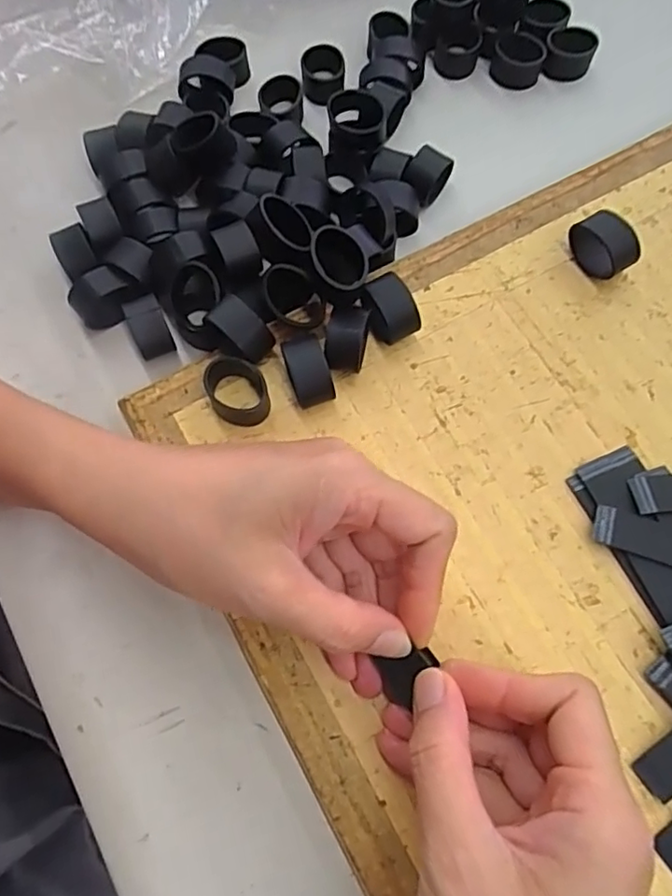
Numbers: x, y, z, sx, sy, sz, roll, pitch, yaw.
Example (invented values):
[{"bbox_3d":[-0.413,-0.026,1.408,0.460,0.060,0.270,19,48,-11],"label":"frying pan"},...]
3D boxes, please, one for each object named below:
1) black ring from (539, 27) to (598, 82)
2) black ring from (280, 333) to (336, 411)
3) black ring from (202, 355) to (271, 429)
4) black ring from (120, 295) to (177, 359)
[{"bbox_3d":[0.145,-0.245,0.372,0.029,0.018,0.029,-1,72,3],"label":"black ring"},{"bbox_3d":[-0.013,-0.034,0.281,0.018,0.023,0.028,-20,72,-4],"label":"black ring"},{"bbox_3d":[-0.047,-0.029,0.282,0.027,0.016,0.028,-1,72,3],"label":"black ring"},{"bbox_3d":[-0.093,-0.060,0.302,0.018,0.024,0.026,-19,72,-3],"label":"black ring"}]

